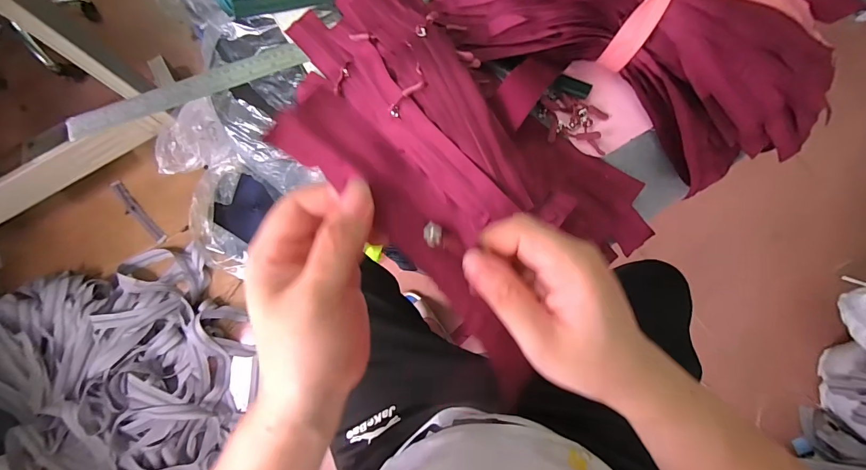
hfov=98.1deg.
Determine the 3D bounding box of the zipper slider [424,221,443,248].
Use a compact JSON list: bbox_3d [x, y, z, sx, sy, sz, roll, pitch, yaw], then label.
[{"bbox_3d":[0.000,0.000,0.231,0.011,0.005,0.016,-2,108,-8],"label":"zipper slider"}]

